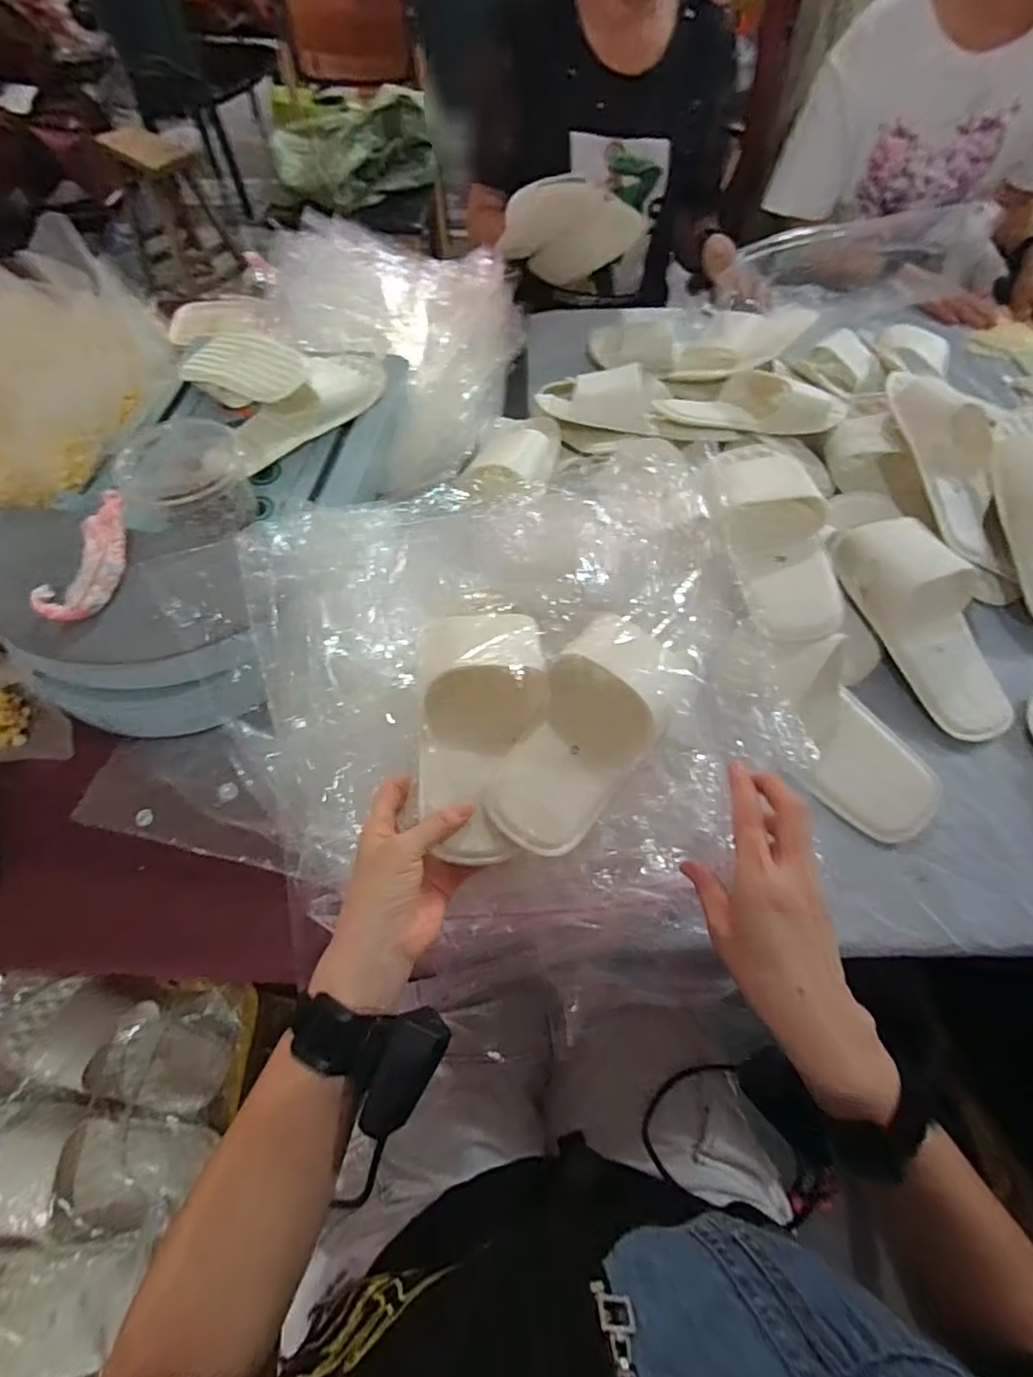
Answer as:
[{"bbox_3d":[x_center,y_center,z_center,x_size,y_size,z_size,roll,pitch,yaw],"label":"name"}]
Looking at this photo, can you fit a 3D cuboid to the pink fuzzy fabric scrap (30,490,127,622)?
[{"bbox_3d":[-0.376,-0.116,0.515,0.050,0.033,0.128,18,61,10],"label":"pink fuzzy fabric scrap"}]

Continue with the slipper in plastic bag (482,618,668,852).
[{"bbox_3d":[0.055,0.035,0.456,0.094,0.047,0.195,26,74,14],"label":"slipper in plastic bag"}]

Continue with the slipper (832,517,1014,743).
[{"bbox_3d":[0.417,-0.070,0.577,0.102,0.066,0.241,-25,85,-14],"label":"slipper"}]

